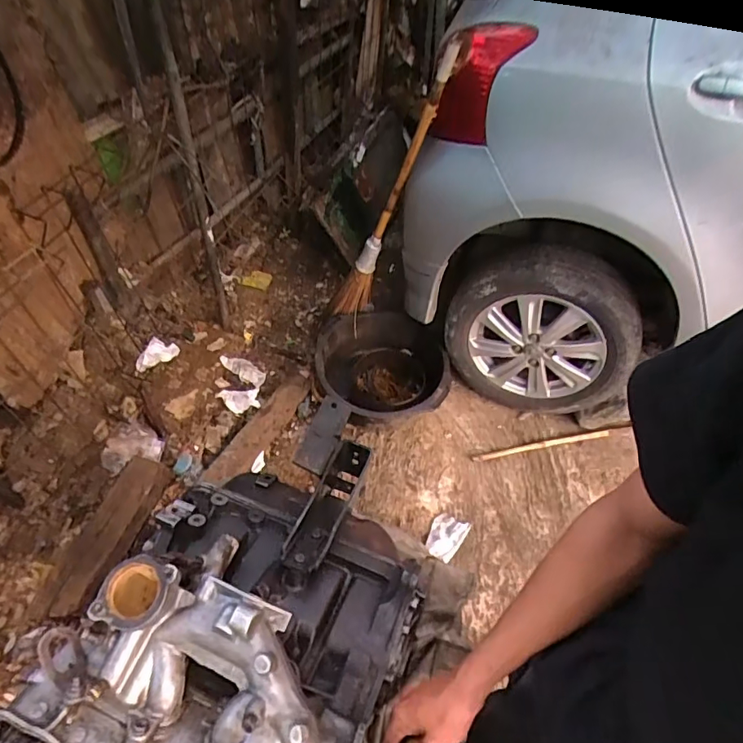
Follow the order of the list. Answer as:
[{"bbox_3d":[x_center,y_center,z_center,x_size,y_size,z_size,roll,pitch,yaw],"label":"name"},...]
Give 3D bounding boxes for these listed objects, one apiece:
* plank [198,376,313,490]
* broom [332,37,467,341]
[{"bbox_3d":[-0.355,0.188,1.617,0.115,0.047,0.473,31,59,11],"label":"plank"},{"bbox_3d":[0.060,-0.485,1.509,0.102,0.933,0.172,24,51,-3],"label":"broom"}]

